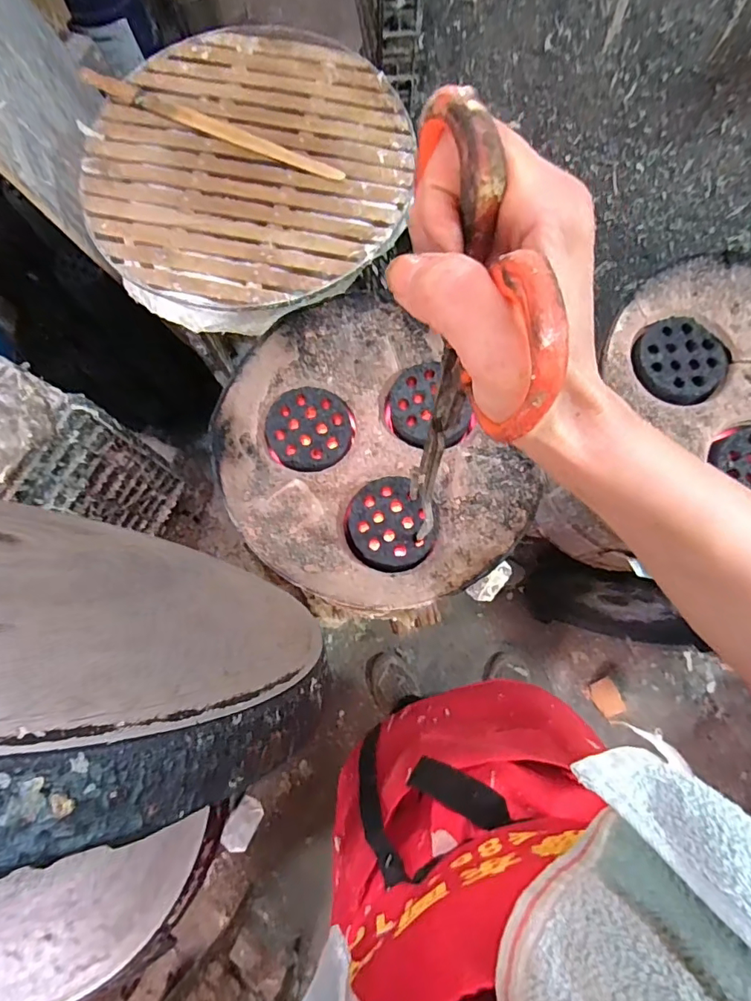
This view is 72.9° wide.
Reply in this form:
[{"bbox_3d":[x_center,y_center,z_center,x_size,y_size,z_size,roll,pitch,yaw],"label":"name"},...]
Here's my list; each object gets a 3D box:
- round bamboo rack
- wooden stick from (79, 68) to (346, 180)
[{"bbox_3d":[-0.181,-0.481,0.713,0.449,0.023,0.457,0,77,1],"label":"round bamboo rack"},{"bbox_3d":[-0.235,-0.532,0.719,0.411,0.011,0.028,24,79,6],"label":"wooden stick"}]

